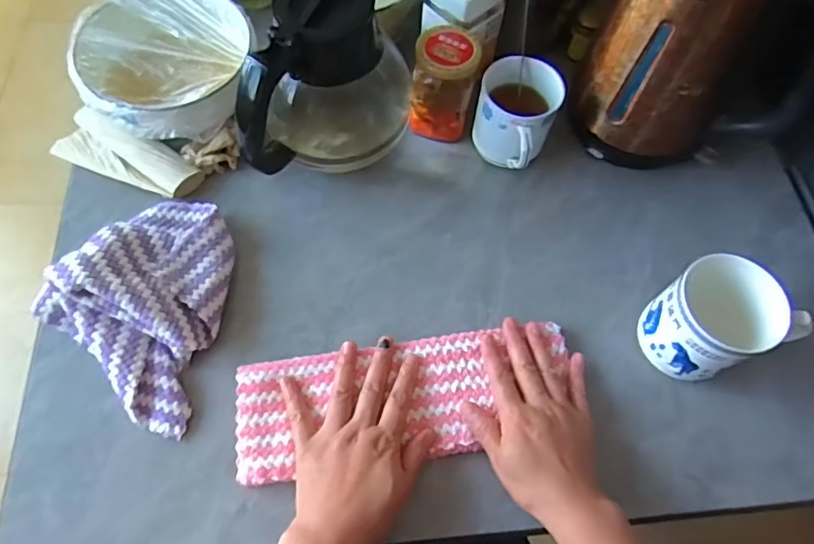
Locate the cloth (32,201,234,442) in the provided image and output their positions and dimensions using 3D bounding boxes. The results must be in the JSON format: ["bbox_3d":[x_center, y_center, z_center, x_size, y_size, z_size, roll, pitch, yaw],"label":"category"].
[{"bbox_3d":[-0.215,0.018,0.485,0.170,0.065,0.169,37,69,14],"label":"cloth"}]

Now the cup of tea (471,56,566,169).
[{"bbox_3d":[0.105,-0.149,0.565,0.077,0.099,0.091,24,66,9],"label":"cup of tea"}]

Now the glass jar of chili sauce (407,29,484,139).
[{"bbox_3d":[0.039,-0.195,0.580,0.061,0.104,0.065,1,65,-2],"label":"glass jar of chili sauce"}]

